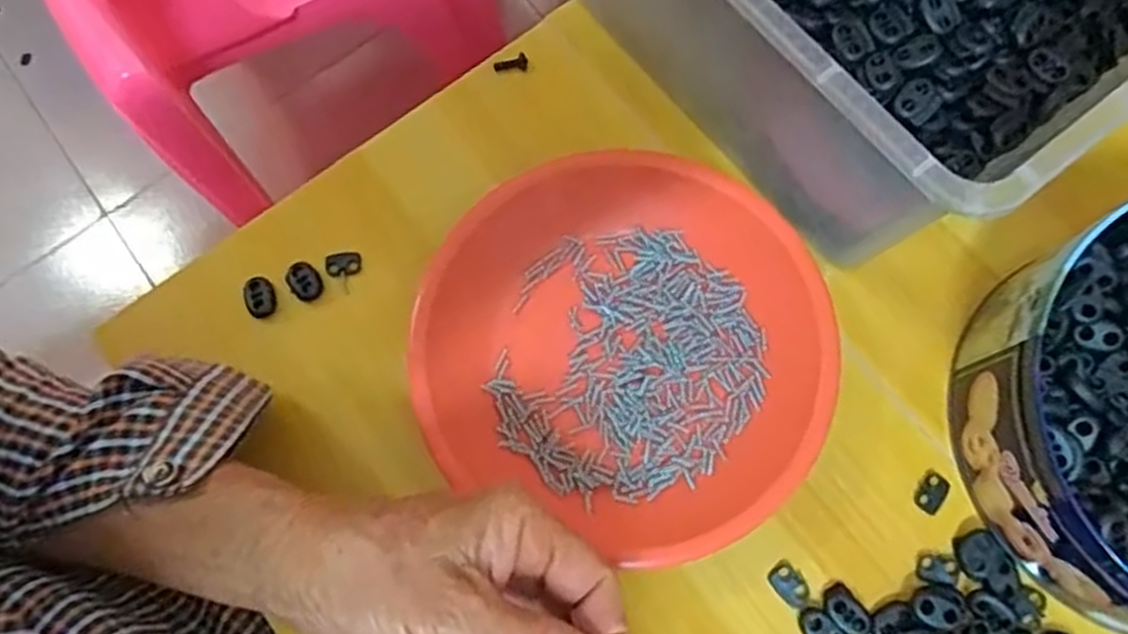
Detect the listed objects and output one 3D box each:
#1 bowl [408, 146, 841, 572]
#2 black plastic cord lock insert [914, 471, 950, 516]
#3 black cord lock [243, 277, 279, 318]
[{"bbox_3d":[0.030,0.009,0.375,0.189,0.025,0.185,-1,74,2],"label":"bowl"},{"bbox_3d":[0.173,0.082,0.363,0.012,0.004,0.019,35,78,11],"label":"black plastic cord lock insert"},{"bbox_3d":[-0.157,-0.010,0.401,0.016,0.007,0.019,-25,78,-6],"label":"black cord lock"}]

